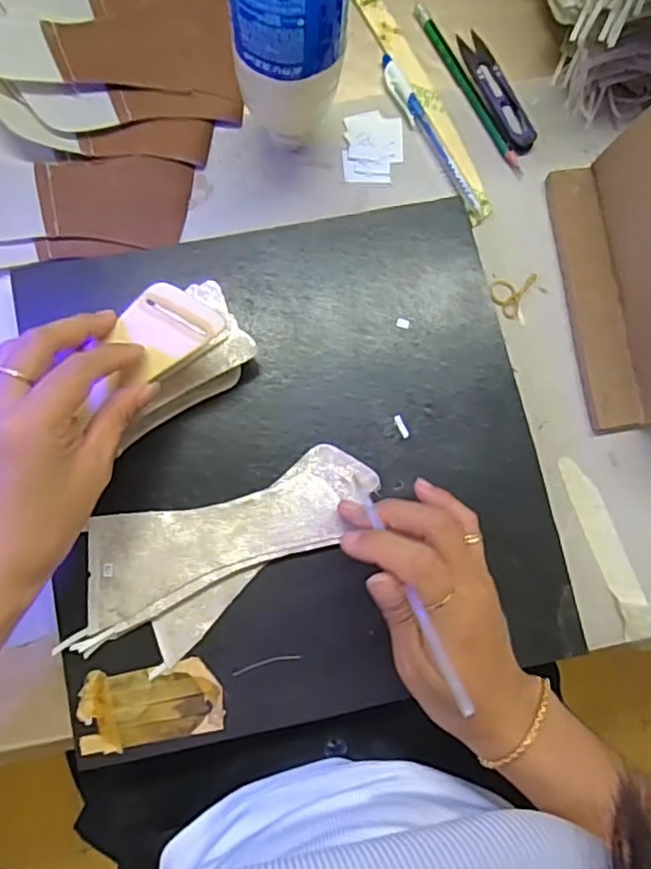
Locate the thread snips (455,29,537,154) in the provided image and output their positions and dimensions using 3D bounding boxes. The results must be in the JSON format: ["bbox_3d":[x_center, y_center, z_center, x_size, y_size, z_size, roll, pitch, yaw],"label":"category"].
[{"bbox_3d":[0.123,-0.249,0.444,0.023,0.009,0.099,-23,85,-6],"label":"thread snips"}]

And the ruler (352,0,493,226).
[{"bbox_3d":[0.069,-0.244,0.441,0.020,0.008,0.204,-26,85,-6],"label":"ruler"}]

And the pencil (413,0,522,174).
[{"bbox_3d":[0.102,-0.249,0.443,0.010,0.009,0.146,-28,86,-8],"label":"pencil"}]

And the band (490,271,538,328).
[{"bbox_3d":[0.129,-0.097,0.425,0.028,0.004,0.036,16,82,-1],"label":"band"}]

